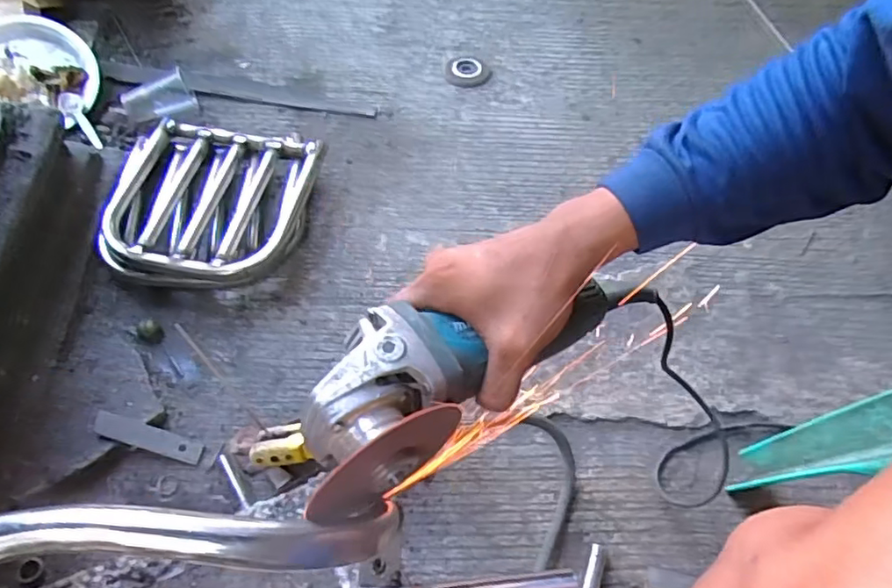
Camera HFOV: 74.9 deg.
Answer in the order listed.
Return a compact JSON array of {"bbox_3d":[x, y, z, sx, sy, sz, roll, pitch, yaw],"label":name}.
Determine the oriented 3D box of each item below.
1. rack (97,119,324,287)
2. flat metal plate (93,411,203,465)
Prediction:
[{"bbox_3d":[-0.310,-0.120,0.798,0.262,0.075,0.255,1,60,-1],"label":"rack"},{"bbox_3d":[-0.335,0.162,0.656,0.119,0.004,0.026,22,60,-8],"label":"flat metal plate"}]

